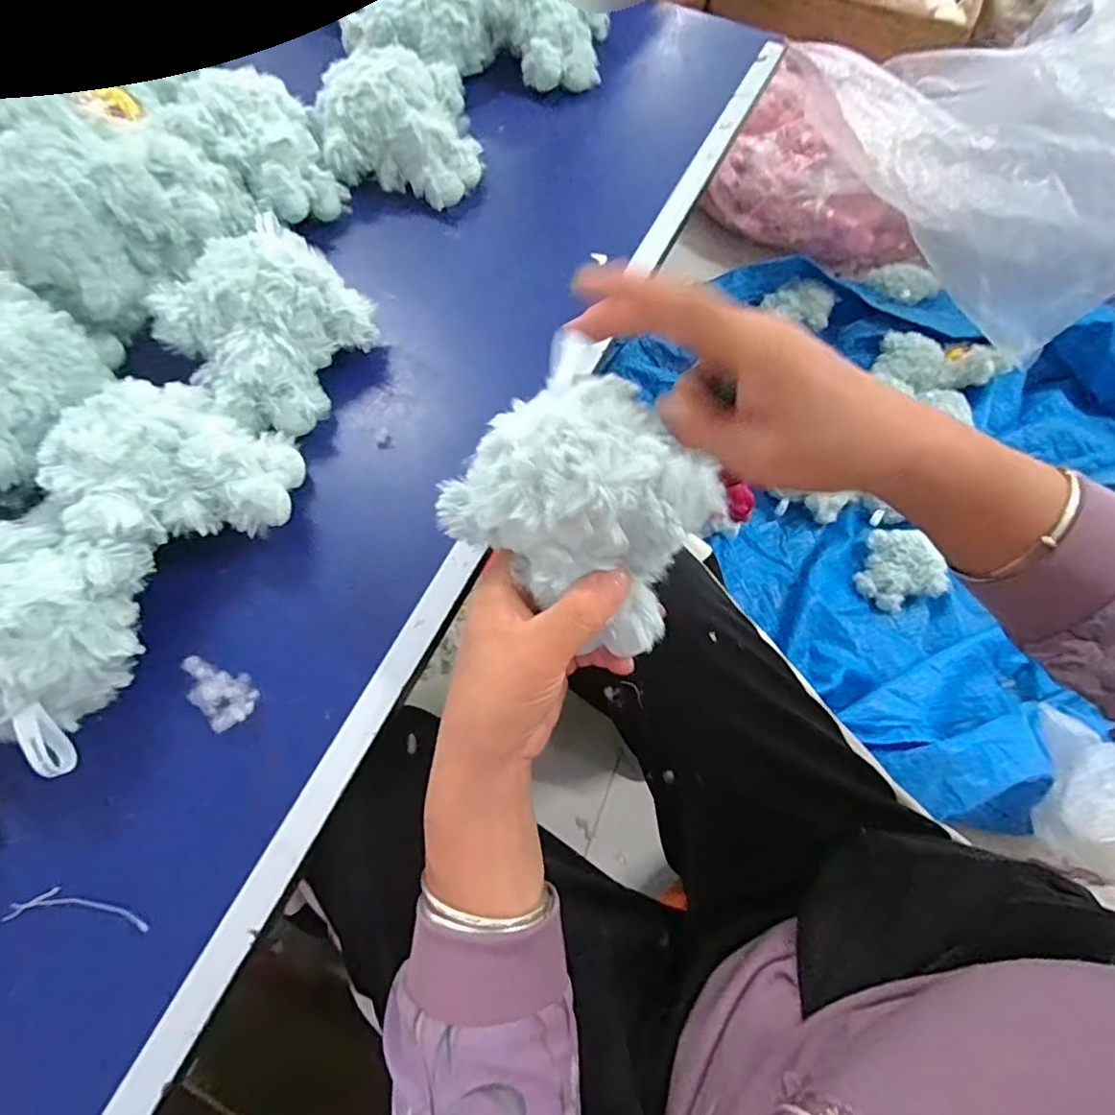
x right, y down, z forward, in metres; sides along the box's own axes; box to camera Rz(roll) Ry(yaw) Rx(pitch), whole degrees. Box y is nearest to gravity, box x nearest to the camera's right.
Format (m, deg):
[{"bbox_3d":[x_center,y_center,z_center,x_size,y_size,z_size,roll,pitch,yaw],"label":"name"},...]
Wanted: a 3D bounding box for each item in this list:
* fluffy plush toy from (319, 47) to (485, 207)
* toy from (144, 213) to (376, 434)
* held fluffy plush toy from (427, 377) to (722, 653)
[{"bbox_3d":[-0.127,-0.343,0.483,0.124,0.059,0.110,-11,68,-6],"label":"fluffy plush toy"},{"bbox_3d":[-0.187,-0.153,0.398,0.114,0.058,0.116,1,67,-2],"label":"toy"},{"bbox_3d":[0.015,-0.024,0.284,0.115,0.074,0.087,39,71,14],"label":"held fluffy plush toy"}]

